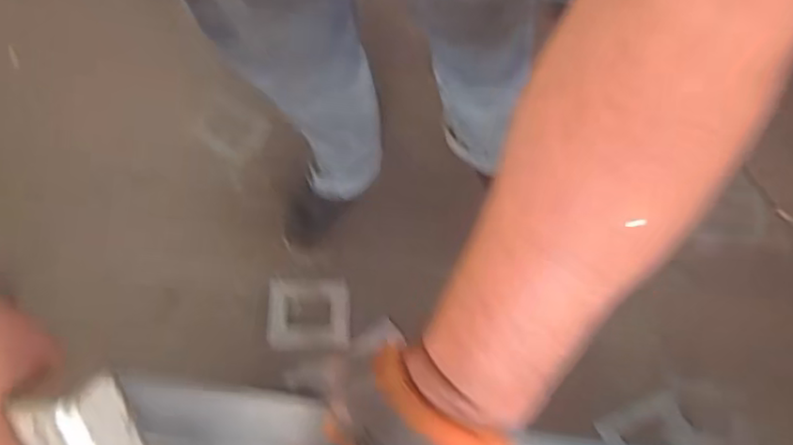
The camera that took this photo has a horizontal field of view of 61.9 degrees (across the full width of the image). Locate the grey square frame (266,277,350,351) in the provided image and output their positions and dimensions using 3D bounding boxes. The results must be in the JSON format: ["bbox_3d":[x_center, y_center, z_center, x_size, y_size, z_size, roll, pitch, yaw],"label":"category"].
[{"bbox_3d":[-0.164,0.169,1.223,0.147,0.016,0.137,-1,71,1],"label":"grey square frame"}]

